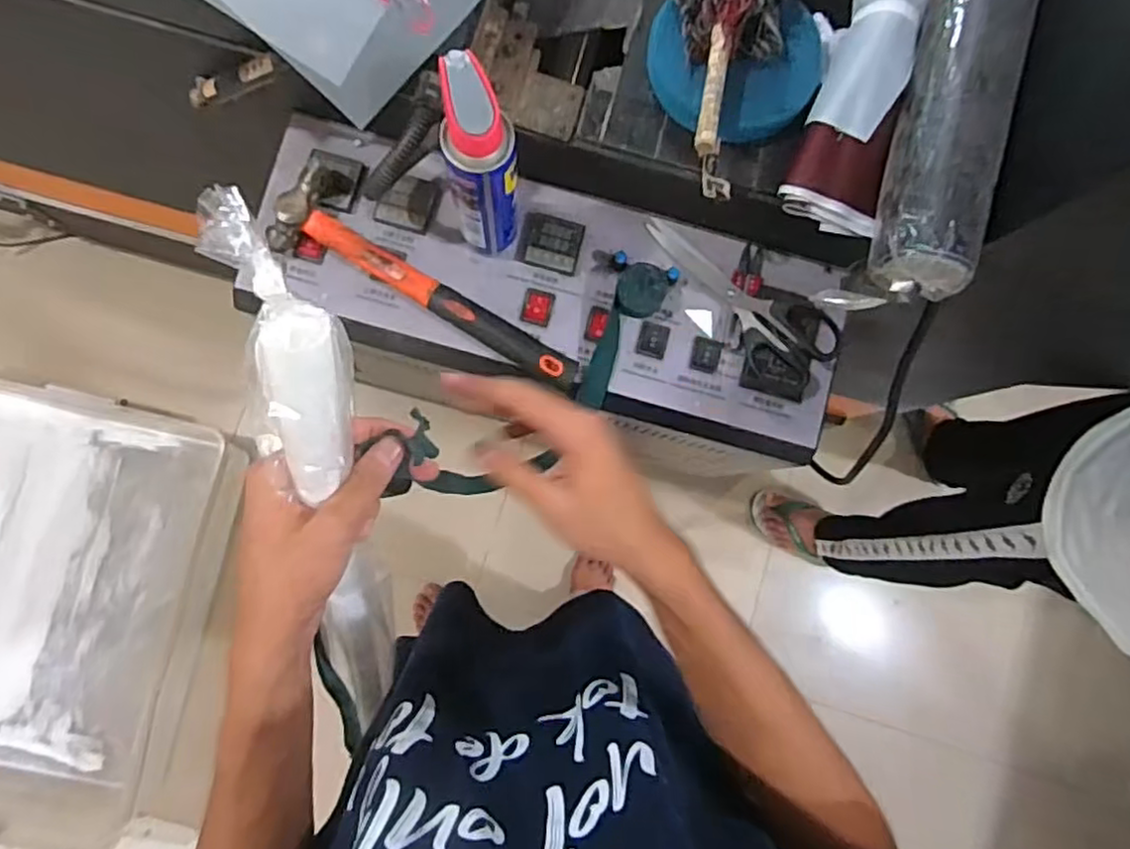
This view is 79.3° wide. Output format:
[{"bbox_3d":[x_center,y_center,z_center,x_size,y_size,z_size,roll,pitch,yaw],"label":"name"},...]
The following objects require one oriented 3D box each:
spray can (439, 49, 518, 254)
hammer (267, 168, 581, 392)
[{"bbox_3d":[-0.061,-0.194,0.524,0.049,0.190,0.066,1,84,-4],"label":"spray can"},{"bbox_3d":[-0.113,-0.122,0.599,0.292,0.028,0.080,30,83,0],"label":"hammer"}]

